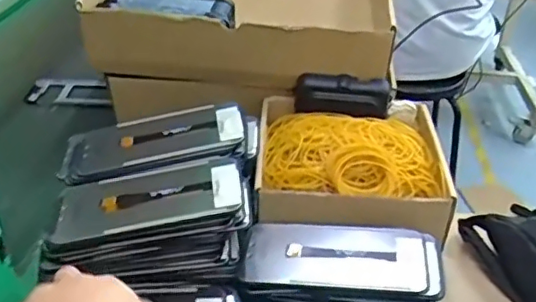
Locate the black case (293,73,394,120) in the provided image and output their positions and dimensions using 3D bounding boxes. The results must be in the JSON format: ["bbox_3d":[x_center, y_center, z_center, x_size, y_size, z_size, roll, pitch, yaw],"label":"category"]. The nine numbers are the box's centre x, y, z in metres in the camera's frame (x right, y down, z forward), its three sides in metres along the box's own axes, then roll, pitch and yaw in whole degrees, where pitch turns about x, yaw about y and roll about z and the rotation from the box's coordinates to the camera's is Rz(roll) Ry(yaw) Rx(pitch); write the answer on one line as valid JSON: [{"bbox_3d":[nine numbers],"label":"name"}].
[{"bbox_3d":[0.084,-0.063,0.655,0.106,0.043,0.030,6,33,7],"label":"black case"}]

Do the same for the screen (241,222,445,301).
[{"bbox_3d":[0.063,0.091,0.497,0.166,0.008,0.081,4,35,12],"label":"screen"}]

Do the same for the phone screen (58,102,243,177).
[{"bbox_3d":[-0.112,-0.011,0.550,0.174,0.010,0.072,-11,34,2],"label":"phone screen"}]

